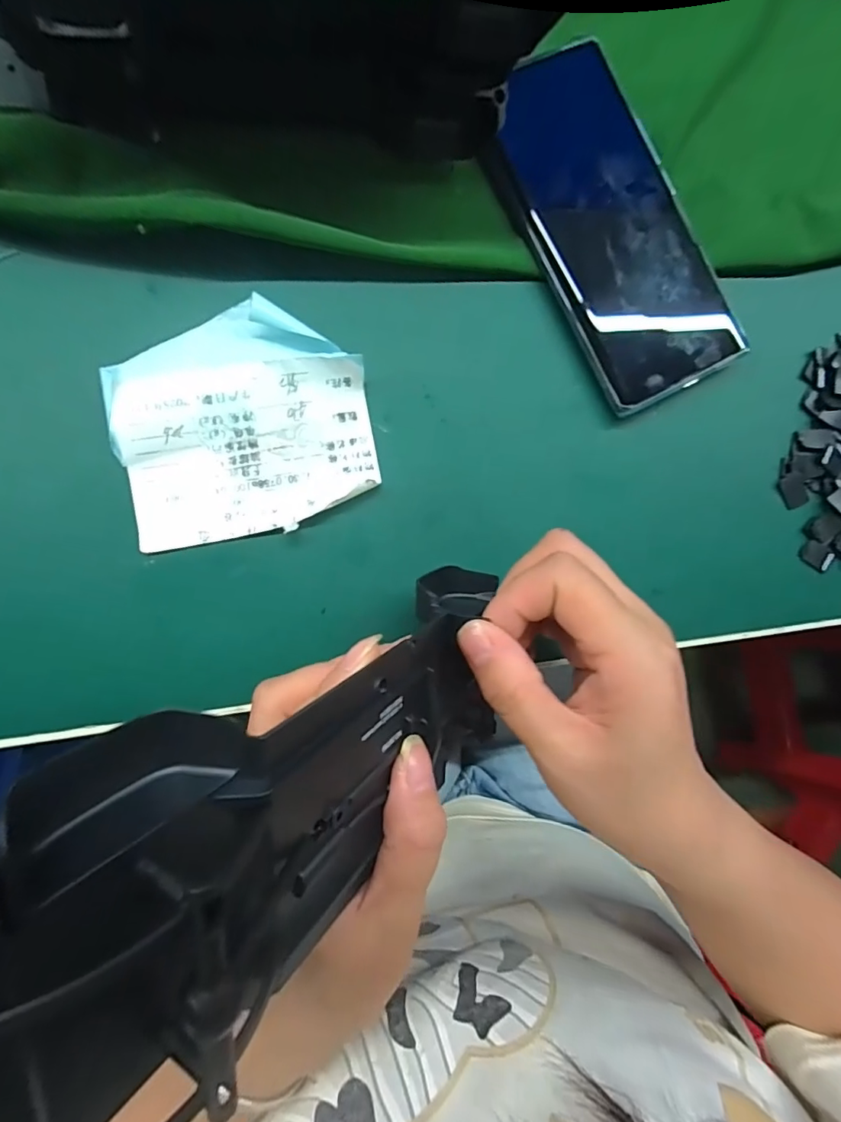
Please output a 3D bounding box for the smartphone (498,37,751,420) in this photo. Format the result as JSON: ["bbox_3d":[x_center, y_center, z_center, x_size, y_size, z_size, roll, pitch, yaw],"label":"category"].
[{"bbox_3d":[0.086,-0.149,0.226,0.076,0.014,0.154,-25,91,-9],"label":"smartphone"}]

